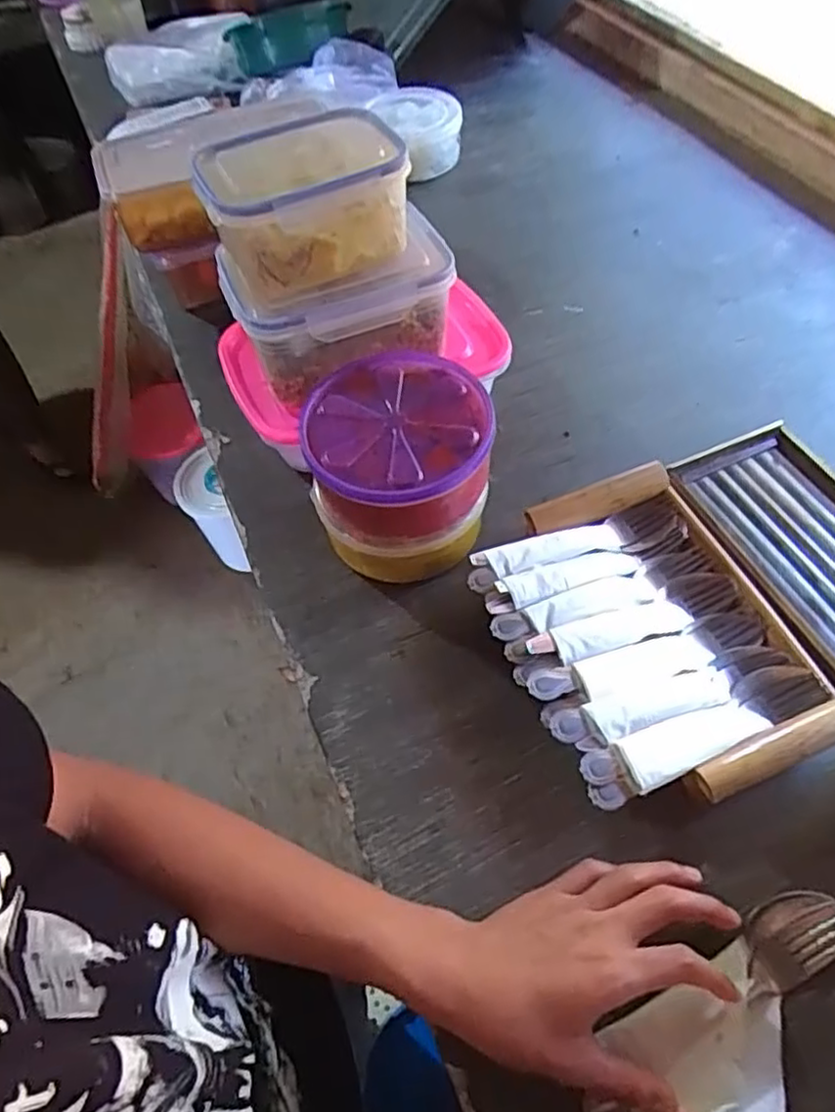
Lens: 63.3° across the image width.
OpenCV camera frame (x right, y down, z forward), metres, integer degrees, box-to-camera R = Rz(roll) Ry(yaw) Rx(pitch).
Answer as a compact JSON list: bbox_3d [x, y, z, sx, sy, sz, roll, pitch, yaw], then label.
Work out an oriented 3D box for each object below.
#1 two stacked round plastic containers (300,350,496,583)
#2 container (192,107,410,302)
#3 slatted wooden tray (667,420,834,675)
[{"bbox_3d":[-0.011,-0.064,0.542,0.132,0.129,0.136,-2,57,3],"label":"two stacked round plastic containers"},{"bbox_3d":[-0.083,-0.262,0.510,0.144,0.083,0.093,-22,59,-10],"label":"container"},{"bbox_3d":[0.323,-0.012,0.546,0.145,0.025,0.224,-25,59,-12],"label":"slatted wooden tray"}]

